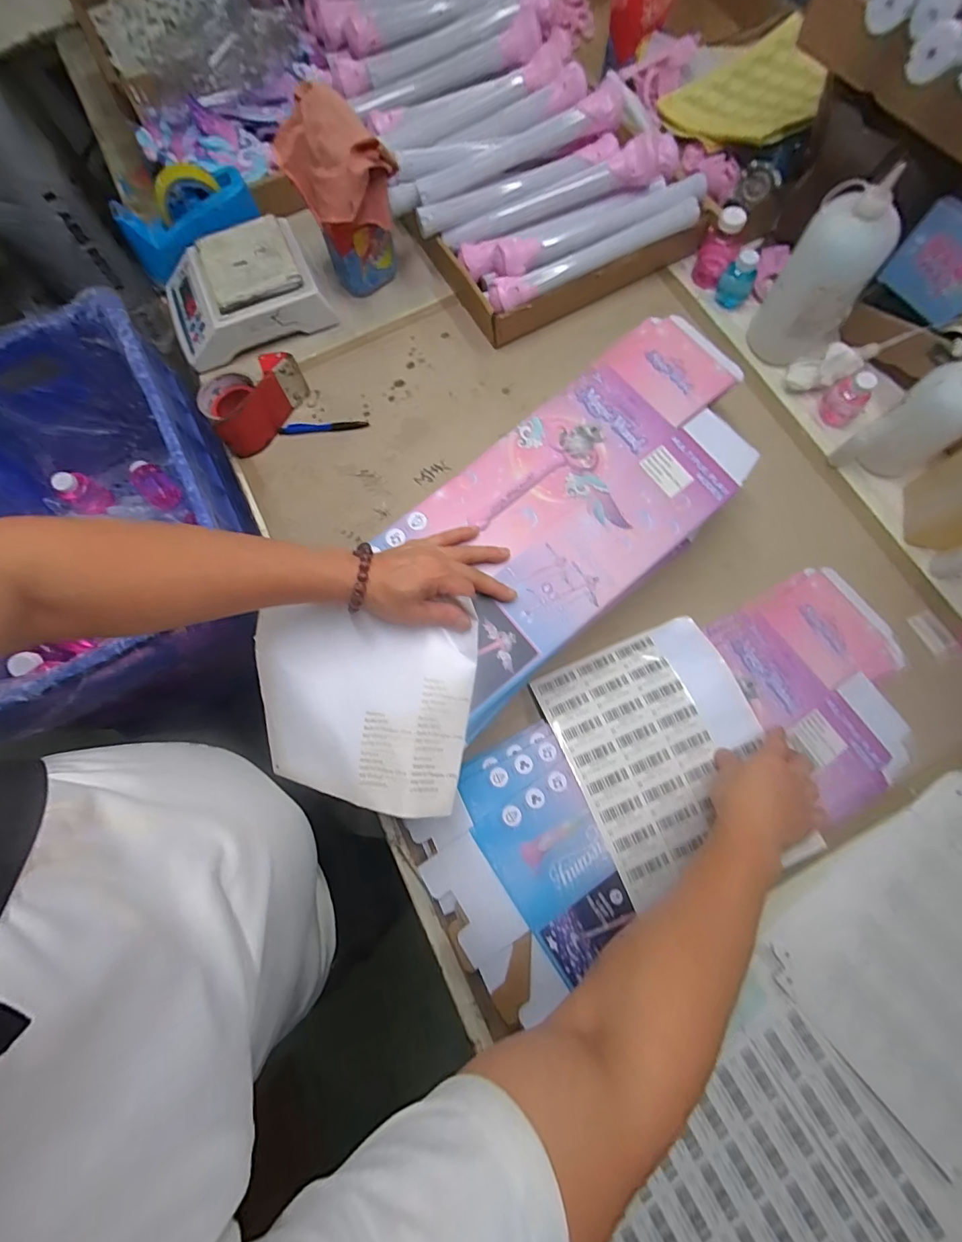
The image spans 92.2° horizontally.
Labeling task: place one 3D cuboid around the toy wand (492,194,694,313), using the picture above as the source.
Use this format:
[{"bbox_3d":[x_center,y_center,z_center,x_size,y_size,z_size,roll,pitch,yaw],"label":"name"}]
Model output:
[{"bbox_3d":[0.157,-0.511,0.645,0.311,0.030,0.037,-27,76,-4],"label":"toy wand"}]

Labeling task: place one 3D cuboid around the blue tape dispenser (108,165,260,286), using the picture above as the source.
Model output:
[{"bbox_3d":[-0.431,-0.589,0.690,0.195,0.084,0.093,-24,76,-4],"label":"blue tape dispenser"}]

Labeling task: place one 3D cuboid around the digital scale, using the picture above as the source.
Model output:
[{"bbox_3d":[-0.364,-0.498,0.695,0.229,0.069,0.171,-24,76,-3],"label":"digital scale"}]

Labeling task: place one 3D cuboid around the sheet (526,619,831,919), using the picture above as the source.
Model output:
[{"bbox_3d":[0.200,0.137,0.507,0.204,0.028,0.241,-23,78,-5],"label":"sheet"}]

